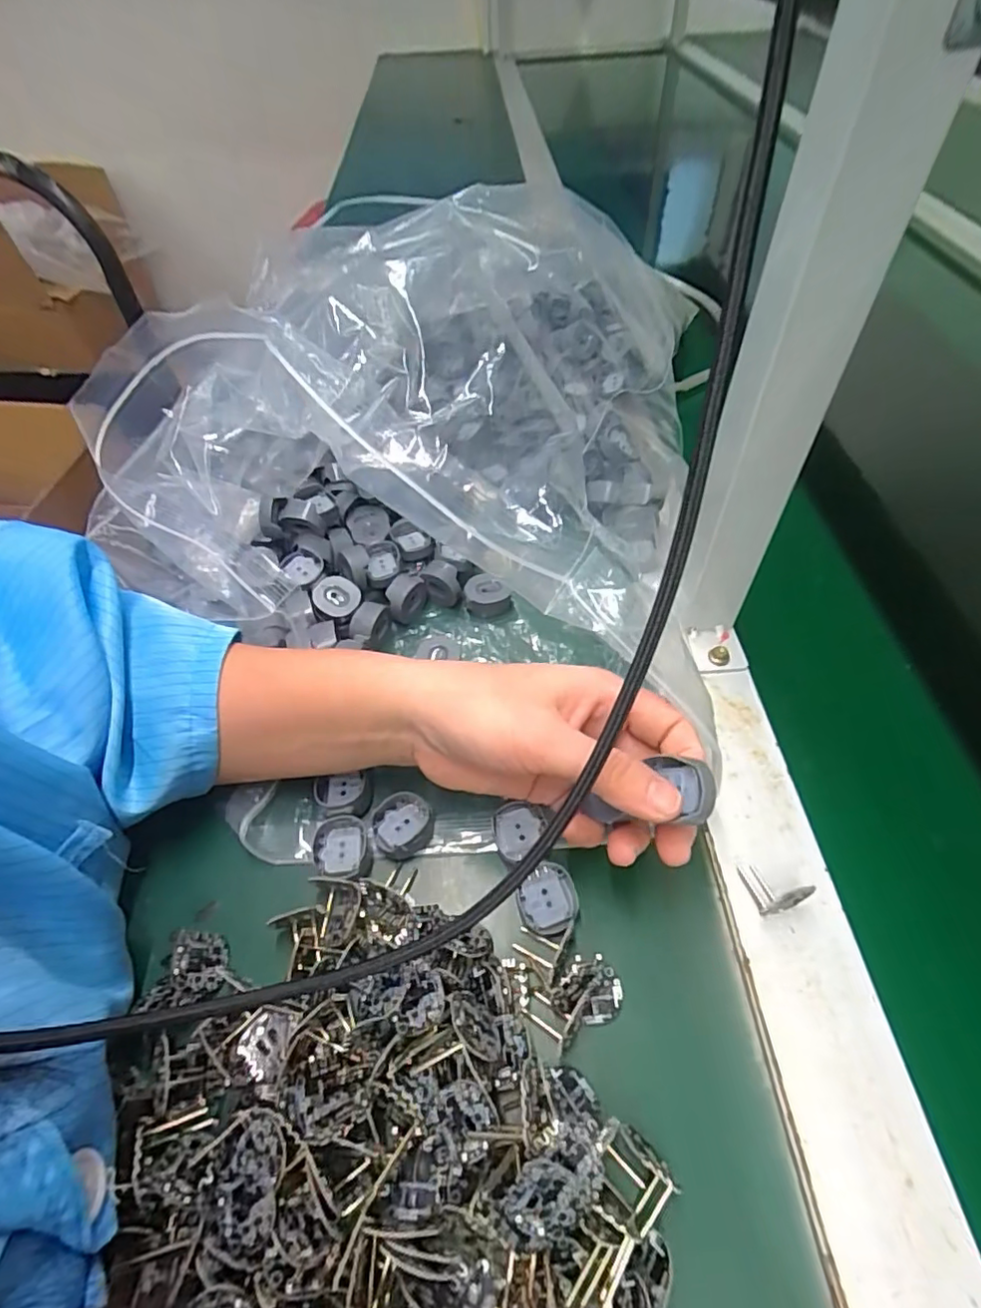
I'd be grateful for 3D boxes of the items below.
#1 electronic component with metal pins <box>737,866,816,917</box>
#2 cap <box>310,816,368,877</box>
[{"bbox_3d":[0.123,0.097,0.252,0.019,0.018,0.021,-13,53,-8],"label":"electronic component with metal pins"},{"bbox_3d":[-0.070,0.090,0.271,0.027,0.007,0.027,0,57,0],"label":"cap"}]

